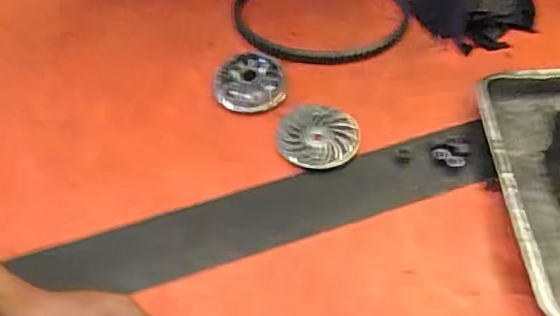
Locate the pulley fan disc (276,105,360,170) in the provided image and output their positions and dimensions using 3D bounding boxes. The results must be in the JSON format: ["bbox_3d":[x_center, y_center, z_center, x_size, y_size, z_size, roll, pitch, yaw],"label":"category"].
[{"bbox_3d":[0.050,-0.032,0.816,0.113,0.018,0.100,29,59,22],"label":"pulley fan disc"}]

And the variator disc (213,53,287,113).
[{"bbox_3d":[-0.047,-0.119,0.896,0.108,0.017,0.127,-5,53,-2],"label":"variator disc"}]

